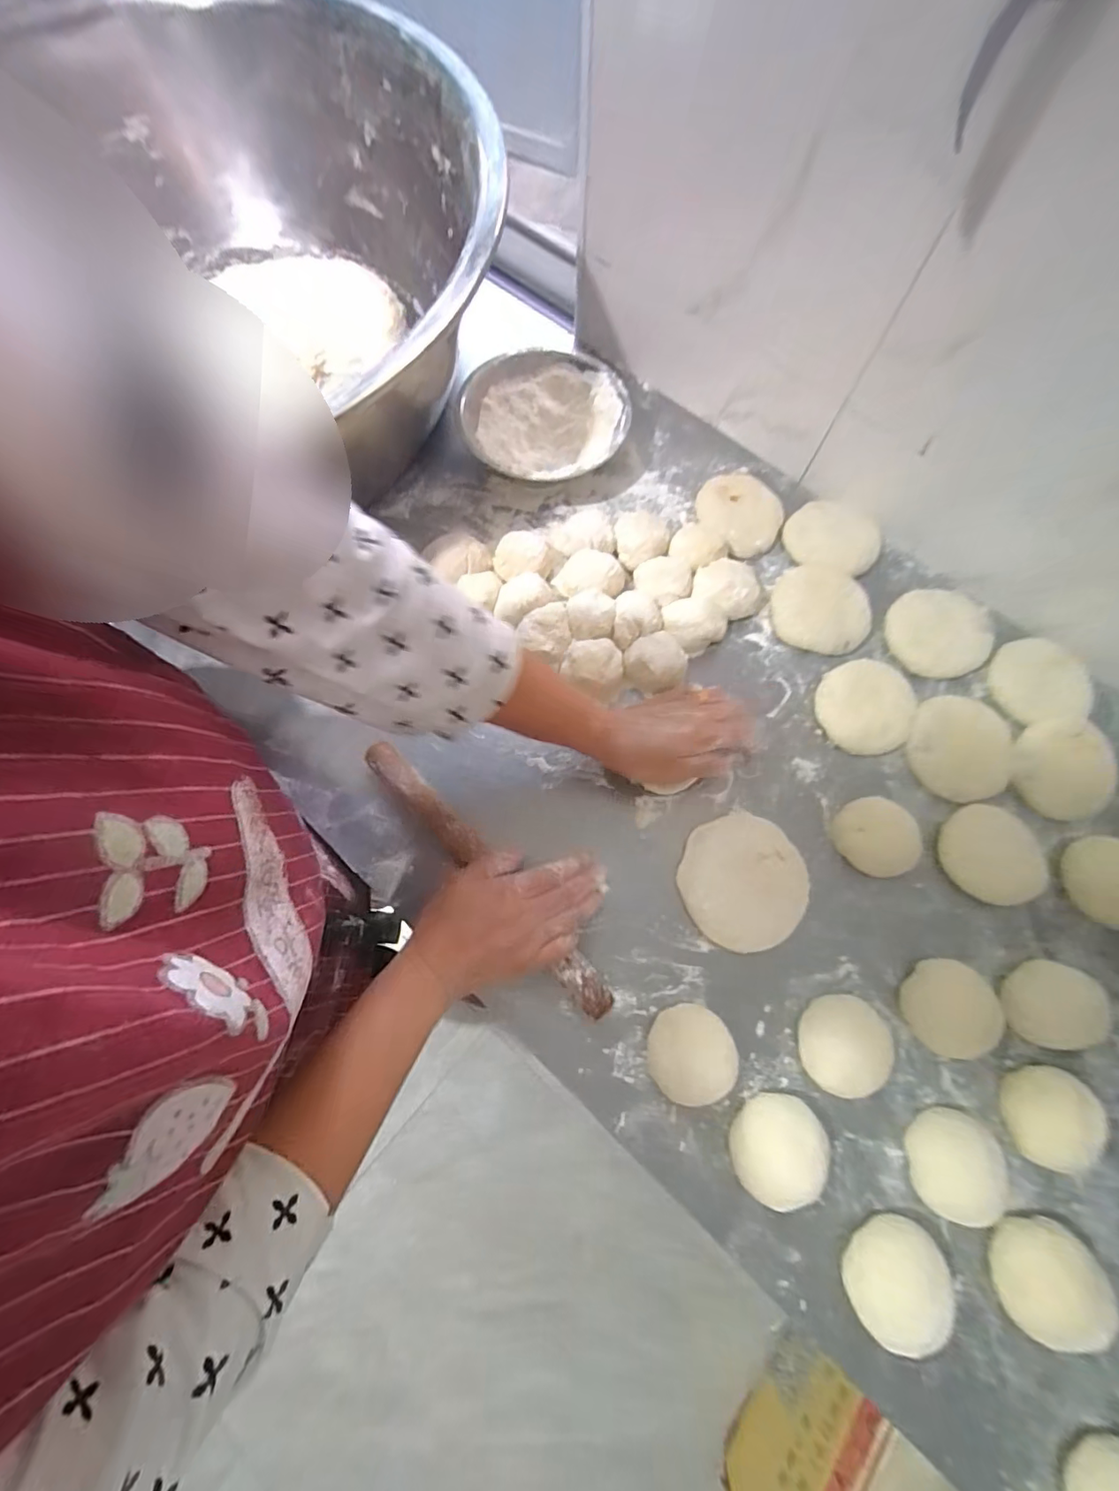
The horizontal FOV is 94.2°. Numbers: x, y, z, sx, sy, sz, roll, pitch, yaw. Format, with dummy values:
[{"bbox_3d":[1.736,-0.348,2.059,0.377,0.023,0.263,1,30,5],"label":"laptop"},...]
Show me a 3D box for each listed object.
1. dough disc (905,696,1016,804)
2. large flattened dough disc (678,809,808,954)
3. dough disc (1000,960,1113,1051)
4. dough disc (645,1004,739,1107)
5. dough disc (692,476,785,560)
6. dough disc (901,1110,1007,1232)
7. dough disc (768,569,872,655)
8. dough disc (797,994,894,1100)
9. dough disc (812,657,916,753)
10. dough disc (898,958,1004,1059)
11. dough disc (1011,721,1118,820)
[{"bbox_3d":[0.365,0.001,0.473,0.088,0.011,0.096,21,74,7],"label":"dough disc"},{"bbox_3d":[0.157,0.116,0.444,0.105,0.008,0.105,0,73,1],"label":"large flattened dough disc"},{"bbox_3d":[0.387,0.203,0.407,0.061,0.023,0.061,0,73,1],"label":"dough disc"},{"bbox_3d":[0.101,0.238,0.402,0.065,0.027,0.064,0,73,1],"label":"dough disc"},{"bbox_3d":[0.189,-0.244,0.545,0.088,0.017,0.091,0,73,1],"label":"dough disc"},{"bbox_3d":[0.287,0.304,0.375,0.063,0.026,0.064,0,73,1],"label":"dough disc"},{"bbox_3d":[0.254,-0.132,0.507,0.094,0.031,0.077,31,76,10],"label":"dough disc"},{"bbox_3d":[0.216,0.228,0.398,0.060,0.031,0.065,0,73,1],"label":"dough disc"},{"bbox_3d":[0.285,-0.040,0.483,0.086,0.020,0.093,0,73,1],"label":"dough disc"},{"bbox_3d":[0.303,0.204,0.405,0.060,0.026,0.067,0,73,1],"label":"dough disc"},{"bbox_3d":[0.445,0.019,0.461,0.074,0.017,0.086,16,74,6],"label":"dough disc"}]

